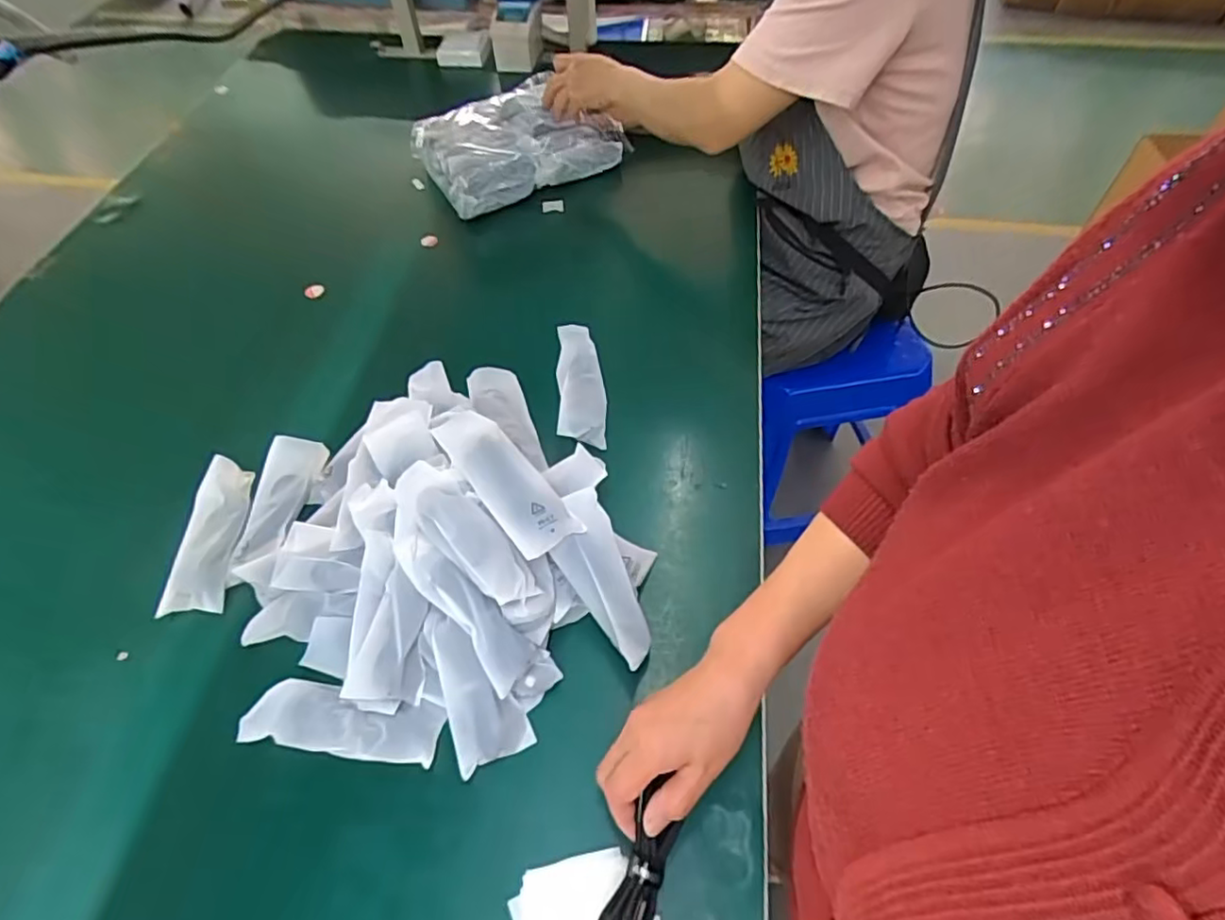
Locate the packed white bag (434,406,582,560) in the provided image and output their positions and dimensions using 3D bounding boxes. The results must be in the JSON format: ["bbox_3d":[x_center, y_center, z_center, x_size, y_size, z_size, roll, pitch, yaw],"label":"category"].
[{"bbox_3d":[-0.098,0.011,0.545,0.057,0.030,0.166,-33,60,-20],"label":"packed white bag"}]

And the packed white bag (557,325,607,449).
[{"bbox_3d":[-0.035,-0.085,0.690,0.053,0.036,0.147,-3,55,-1],"label":"packed white bag"}]

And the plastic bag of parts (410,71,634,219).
[{"bbox_3d":[-0.133,-0.490,0.951,0.305,0.075,0.185,-25,58,-16],"label":"plastic bag of parts"}]

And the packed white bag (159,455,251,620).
[{"bbox_3d":[-0.381,0.070,0.597,0.049,0.035,0.147,0,67,4],"label":"packed white bag"}]

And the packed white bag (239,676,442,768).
[{"bbox_3d":[-0.210,0.205,0.496,0.147,0.015,0.051,7,54,1],"label":"packed white bag"}]

